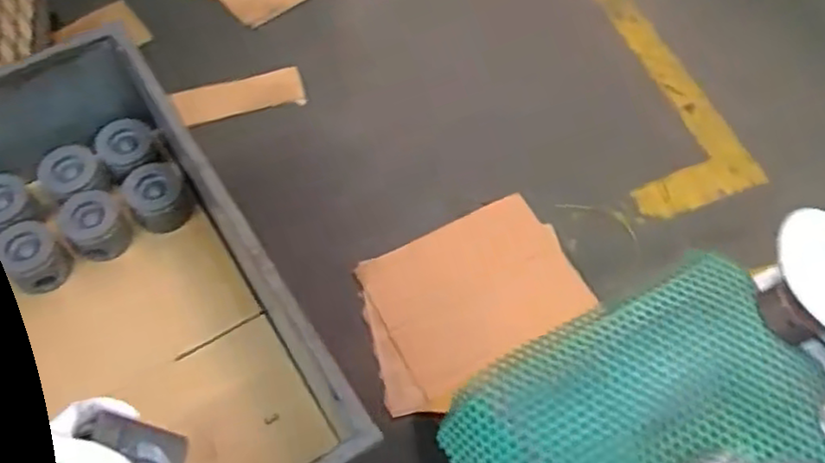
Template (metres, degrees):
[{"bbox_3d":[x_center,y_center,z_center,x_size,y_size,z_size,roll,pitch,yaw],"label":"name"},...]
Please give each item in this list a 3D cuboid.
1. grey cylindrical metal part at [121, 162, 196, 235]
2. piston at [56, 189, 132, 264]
[{"bbox_3d":[-0.417,-0.055,1.131,0.093,0.057,0.100,1,62,-2],"label":"grey cylindrical metal part"},{"bbox_3d":[-0.503,-0.010,1.097,0.097,0.060,0.100,1,62,-2],"label":"piston"}]

